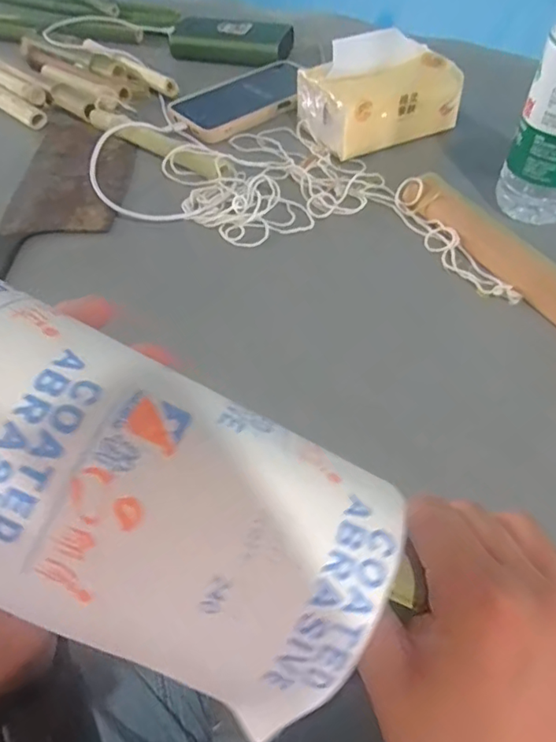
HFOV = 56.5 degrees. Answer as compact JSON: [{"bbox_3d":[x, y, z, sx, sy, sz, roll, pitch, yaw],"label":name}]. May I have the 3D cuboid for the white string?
[{"bbox_3d":[0.016,-0.165,0.446,0.351,0.029,0.176,13,54,13],"label":"white string"}]

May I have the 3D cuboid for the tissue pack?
[{"bbox_3d":[0.094,-0.263,0.473,0.135,0.077,0.077,-22,54,-14],"label":"tissue pack"}]

